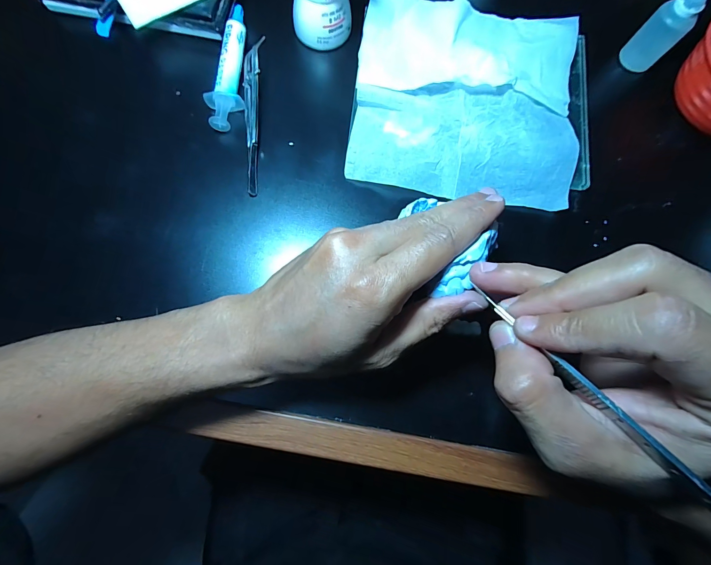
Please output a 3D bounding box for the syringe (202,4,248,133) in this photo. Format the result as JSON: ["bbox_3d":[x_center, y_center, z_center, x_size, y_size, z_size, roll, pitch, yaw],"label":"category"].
[{"bbox_3d":[-0.105,-0.178,0.274,0.026,0.027,0.116,2,79,-2],"label":"syringe"}]

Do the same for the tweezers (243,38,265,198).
[{"bbox_3d":[-0.085,-0.137,0.264,0.014,0.017,0.136,-1,79,-3],"label":"tweezers"}]

